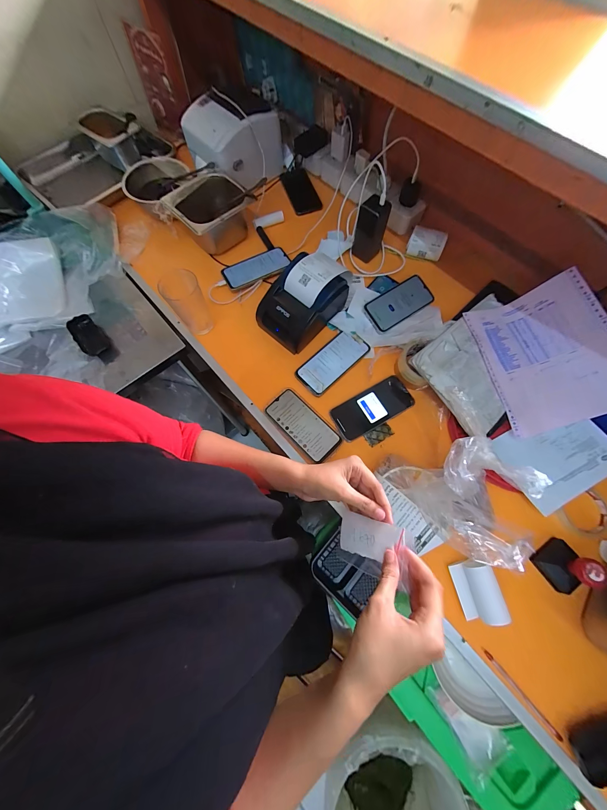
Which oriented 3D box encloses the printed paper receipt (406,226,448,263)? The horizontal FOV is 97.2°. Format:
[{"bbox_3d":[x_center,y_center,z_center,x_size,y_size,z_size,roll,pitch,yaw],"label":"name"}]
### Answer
[{"bbox_3d":[0.309,-0.406,0.667,0.083,0.046,0.055,23,73,8],"label":"printed paper receipt"}]

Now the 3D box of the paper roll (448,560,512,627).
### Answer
[{"bbox_3d":[0.285,0.304,0.438,0.051,0.042,0.088,-9,71,-3],"label":"paper roll"}]

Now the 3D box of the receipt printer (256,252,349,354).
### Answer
[{"bbox_3d":[-0.005,-0.227,0.587,0.124,0.099,0.173,39,76,12],"label":"receipt printer"}]

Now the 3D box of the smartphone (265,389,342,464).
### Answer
[{"bbox_3d":[0.000,0.042,0.550,0.074,0.008,0.162,-42,76,-13],"label":"smartphone"}]

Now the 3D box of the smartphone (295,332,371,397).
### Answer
[{"bbox_3d":[0.067,-0.099,0.598,0.170,0.008,0.079,-41,76,-13],"label":"smartphone"}]

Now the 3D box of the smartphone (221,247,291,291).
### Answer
[{"bbox_3d":[-0.116,-0.344,0.672,0.169,0.014,0.083,-24,73,-8],"label":"smartphone"}]

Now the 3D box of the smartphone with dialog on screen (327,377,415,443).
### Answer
[{"bbox_3d":[0.145,0.006,0.565,0.173,0.009,0.079,-27,73,-9],"label":"smartphone with dialog on screen"}]

